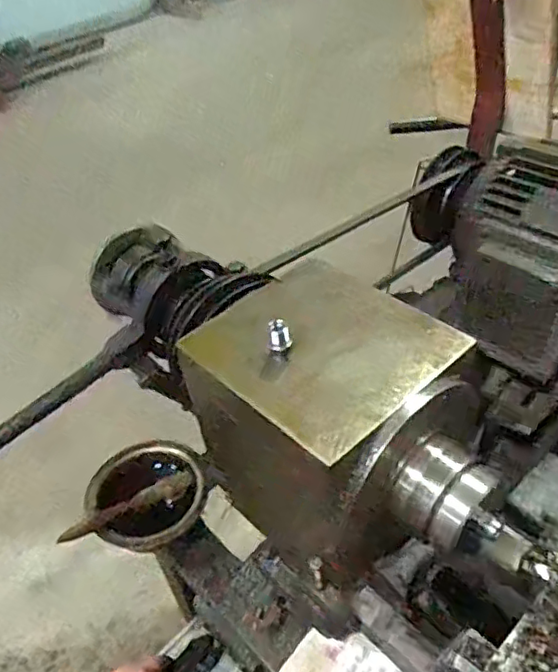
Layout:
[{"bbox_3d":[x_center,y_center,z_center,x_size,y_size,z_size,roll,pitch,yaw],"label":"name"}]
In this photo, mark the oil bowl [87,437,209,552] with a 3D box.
[{"bbox_3d":[-0.144,0.181,0.694,0.127,0.053,0.122,-4,41,4],"label":"oil bowl"}]

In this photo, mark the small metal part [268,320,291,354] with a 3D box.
[{"bbox_3d":[0.001,0.000,0.450,0.015,0.026,0.011,-10,41,-2],"label":"small metal part"}]

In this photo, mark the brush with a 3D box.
[{"bbox_3d":[-0.164,0.187,0.669,0.149,0.023,0.020,-20,41,-33],"label":"brush"}]

